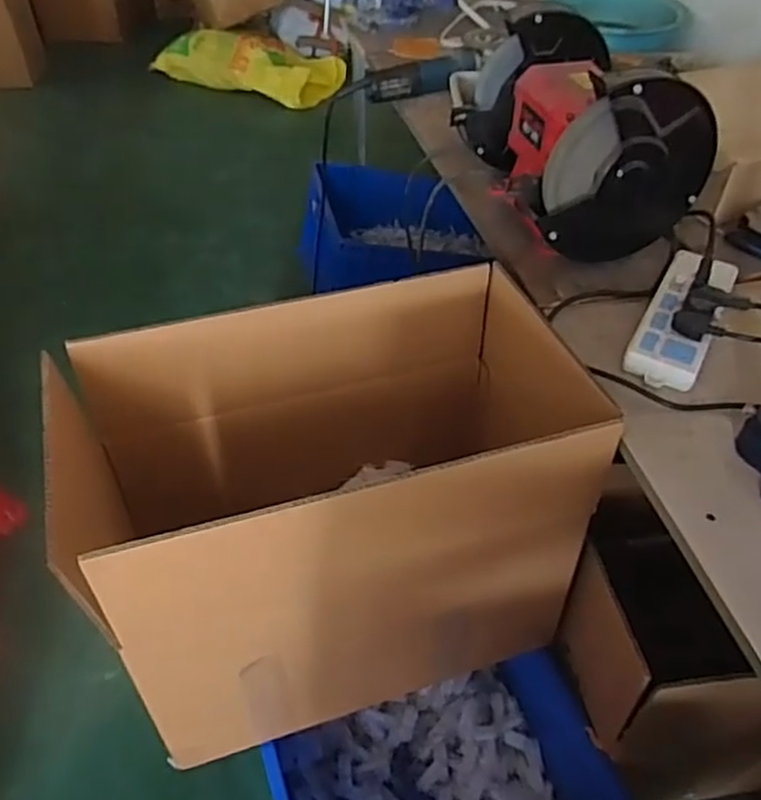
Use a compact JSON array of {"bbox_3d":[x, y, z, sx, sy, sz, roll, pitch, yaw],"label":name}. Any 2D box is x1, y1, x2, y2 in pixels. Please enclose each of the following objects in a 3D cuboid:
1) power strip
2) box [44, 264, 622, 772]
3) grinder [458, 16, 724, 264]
[{"bbox_3d":[0.353,-0.101,0.840,0.080,0.038,0.223,21,48,21],"label":"power strip"},{"bbox_3d":[-0.044,0.114,0.899,0.545,0.394,0.348,-15,46,-15],"label":"box"},{"bbox_3d":[0.252,-0.351,0.948,0.190,0.223,0.306,-13,45,-14],"label":"grinder"}]

